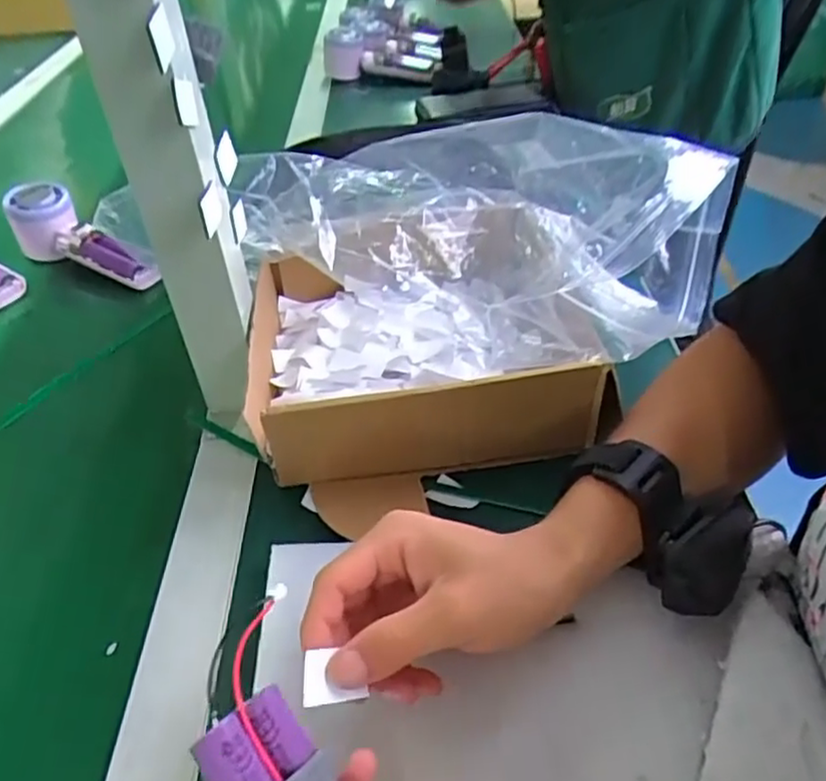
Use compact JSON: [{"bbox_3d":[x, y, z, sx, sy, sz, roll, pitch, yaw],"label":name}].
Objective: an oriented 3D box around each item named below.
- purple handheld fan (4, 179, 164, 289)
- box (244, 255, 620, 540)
[{"bbox_3d":[-0.302,-0.134,0.604,0.171,0.053,0.054,31,53,30],"label":"purple handheld fan"},{"bbox_3d":[0.002,-0.031,0.464,0.214,0.073,0.185,-8,41,-5],"label":"box"}]

